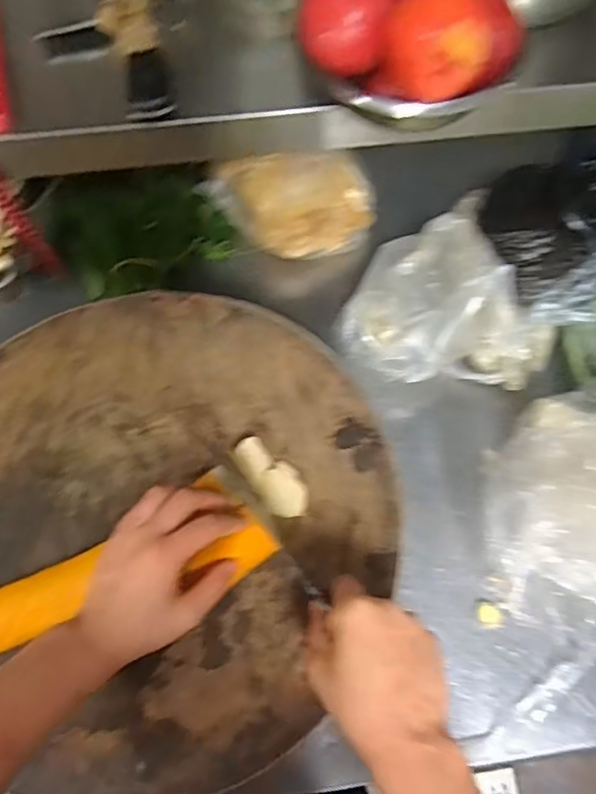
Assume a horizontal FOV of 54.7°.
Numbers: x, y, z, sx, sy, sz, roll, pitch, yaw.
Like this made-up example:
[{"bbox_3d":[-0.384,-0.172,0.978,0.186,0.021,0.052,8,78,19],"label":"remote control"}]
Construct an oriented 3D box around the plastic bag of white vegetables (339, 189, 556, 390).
[{"bbox_3d":[0.163,-0.121,0.646,0.232,0.104,0.240,-22,70,-9],"label":"plastic bag of white vegetables"}]

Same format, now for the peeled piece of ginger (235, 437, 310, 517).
[{"bbox_3d":[-0.023,0.076,0.541,0.041,0.017,0.084,-33,72,-13],"label":"peeled piece of ginger"}]

